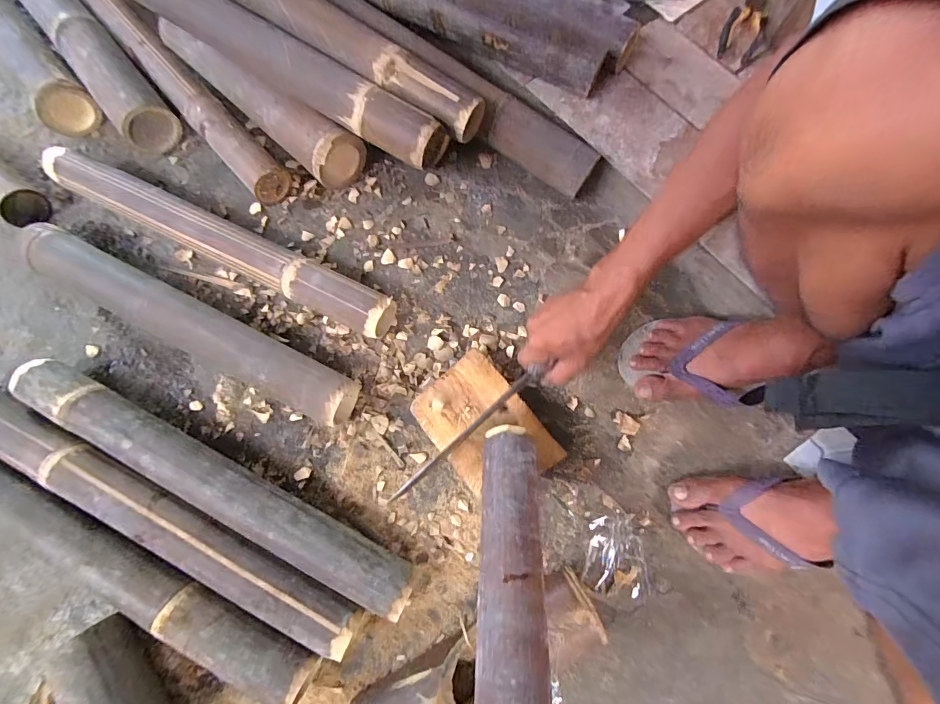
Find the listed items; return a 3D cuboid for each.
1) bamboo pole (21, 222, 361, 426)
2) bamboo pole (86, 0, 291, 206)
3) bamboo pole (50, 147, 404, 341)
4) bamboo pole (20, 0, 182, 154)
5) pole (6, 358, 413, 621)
[{"bbox_3d":[-0.375,-0.041,0.547,0.502,0.059,0.065,26,77,7],"label":"bamboo pole"},{"bbox_3d":[-0.451,-0.417,0.645,0.058,0.060,0.508,-42,80,-10],"label":"bamboo pole"},{"bbox_3d":[-0.350,-0.155,0.574,0.538,0.059,0.065,25,77,7],"label":"bamboo pole"},{"bbox_3d":[-0.664,-0.558,0.674,0.085,0.072,0.623,-38,79,-9],"label":"bamboo pole"},{"bbox_3d":[-0.309,0.150,0.504,0.540,0.059,0.062,27,77,7],"label":"pole"}]

